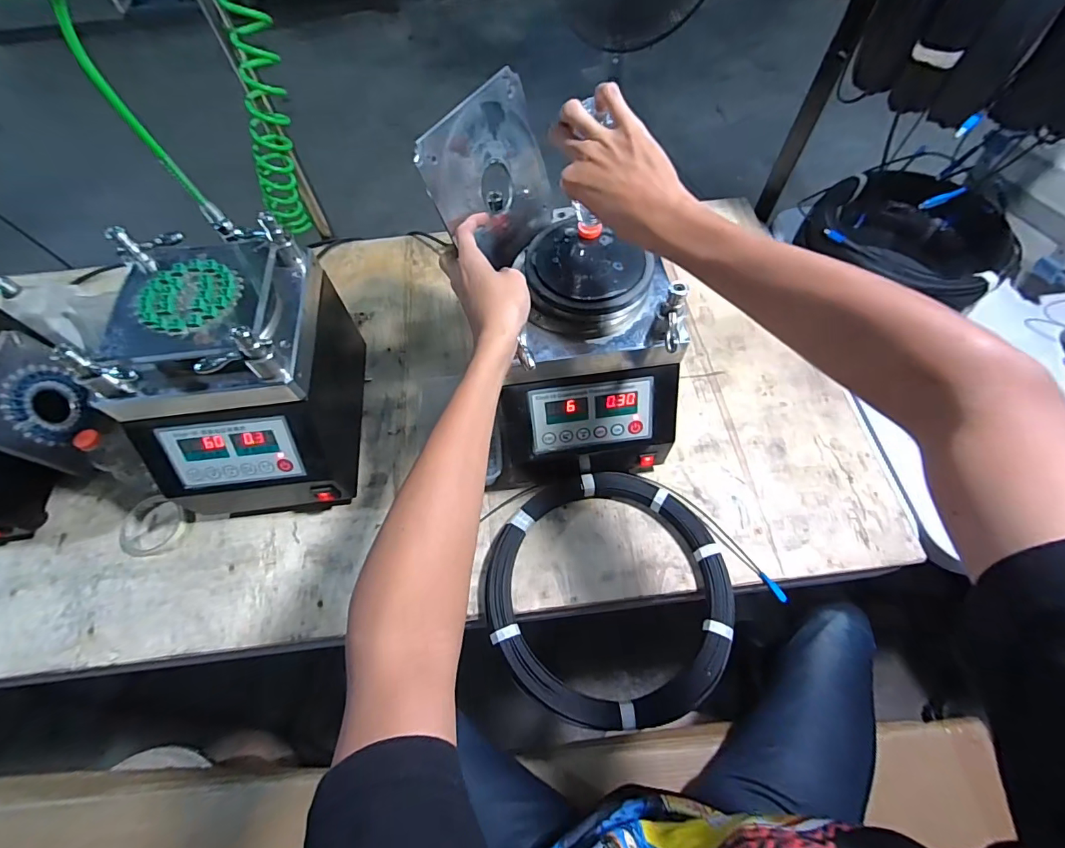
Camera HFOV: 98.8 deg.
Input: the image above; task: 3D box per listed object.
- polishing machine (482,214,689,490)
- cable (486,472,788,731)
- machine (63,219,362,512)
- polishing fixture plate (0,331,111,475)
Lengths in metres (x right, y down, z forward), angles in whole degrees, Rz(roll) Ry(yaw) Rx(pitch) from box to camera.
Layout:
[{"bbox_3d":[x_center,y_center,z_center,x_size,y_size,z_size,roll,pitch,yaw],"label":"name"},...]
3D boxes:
[{"bbox_3d":[0.064,-0.077,0.612,0.218,0.273,0.225,-3,63,0],"label":"polishing machine"},{"bbox_3d":[0.106,0.212,0.597,0.315,0.036,0.312,-1,62,2],"label":"cable"},{"bbox_3d":[-0.386,-0.058,0.621,0.238,0.276,0.285,-4,63,0],"label":"machine"},{"bbox_3d":[-0.709,-0.031,0.668,0.019,0.148,0.168,-12,62,15],"label":"polishing fixture plate"}]

